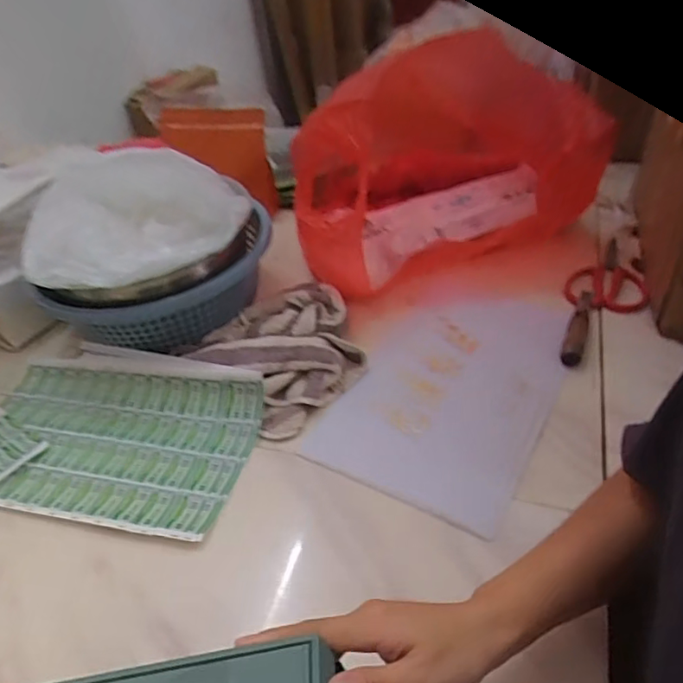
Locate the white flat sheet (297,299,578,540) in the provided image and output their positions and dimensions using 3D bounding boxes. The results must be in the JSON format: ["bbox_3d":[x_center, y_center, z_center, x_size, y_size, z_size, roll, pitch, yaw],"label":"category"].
[{"bbox_3d":[0.132,0.039,0.652,0.212,0.012,0.353,18,46,26],"label":"white flat sheet"}]

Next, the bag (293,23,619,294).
[{"bbox_3d":[0.126,-0.300,0.843,0.389,0.271,0.405,-8,40,-2],"label":"bag"}]

